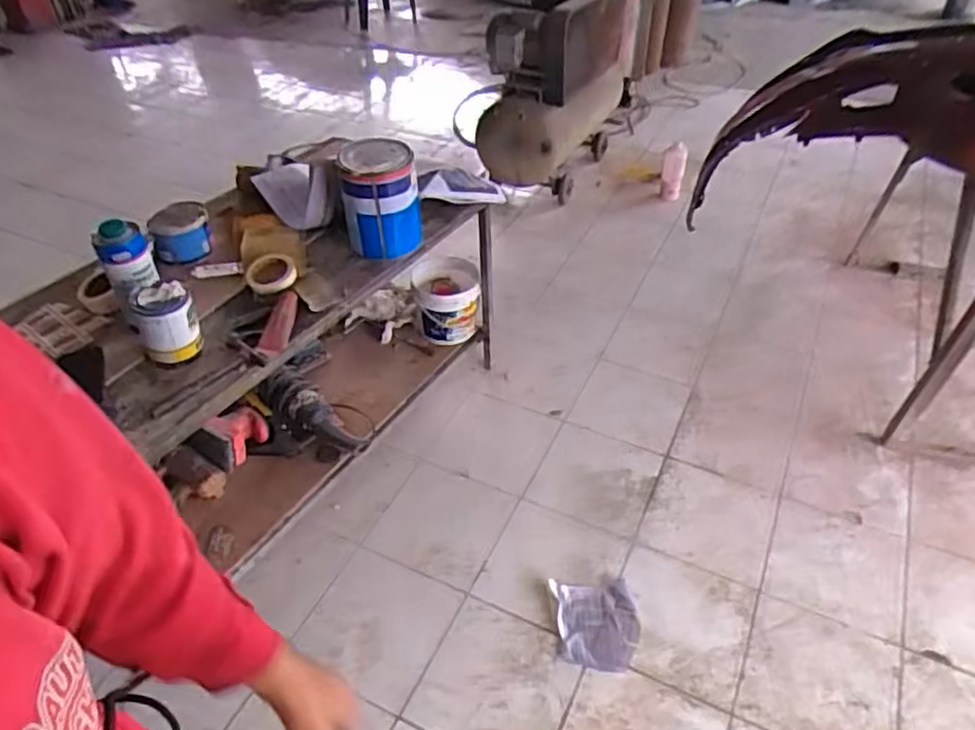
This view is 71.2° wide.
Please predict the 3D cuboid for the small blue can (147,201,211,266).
[{"bbox_3d":[-0.657,-0.284,1.462,0.121,0.087,0.111,0,40,0],"label":"small blue can"}]

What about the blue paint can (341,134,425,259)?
[{"bbox_3d":[-0.228,-0.356,1.467,0.158,0.216,0.184,-4,40,-4],"label":"blue paint can"}]

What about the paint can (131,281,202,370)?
[{"bbox_3d":[-0.568,-0.063,1.215,0.104,0.139,0.104,0,40,0],"label":"paint can"}]

